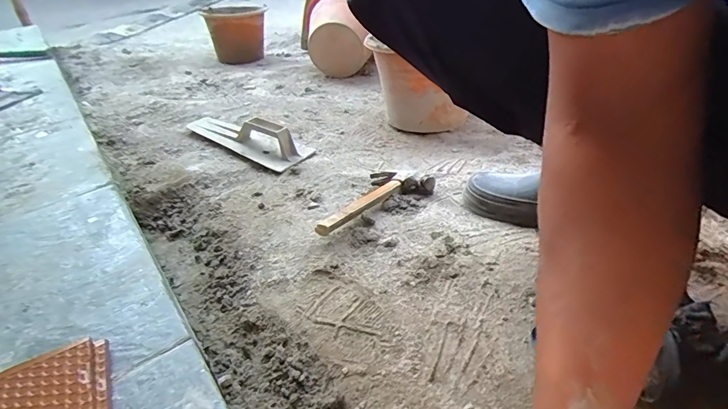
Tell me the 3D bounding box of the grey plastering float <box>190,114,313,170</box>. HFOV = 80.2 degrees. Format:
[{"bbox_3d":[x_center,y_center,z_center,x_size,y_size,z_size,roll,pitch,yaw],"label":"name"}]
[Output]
[{"bbox_3d":[-0.250,-0.144,0.914,0.309,0.068,0.108,16,42,32],"label":"grey plastering float"}]

